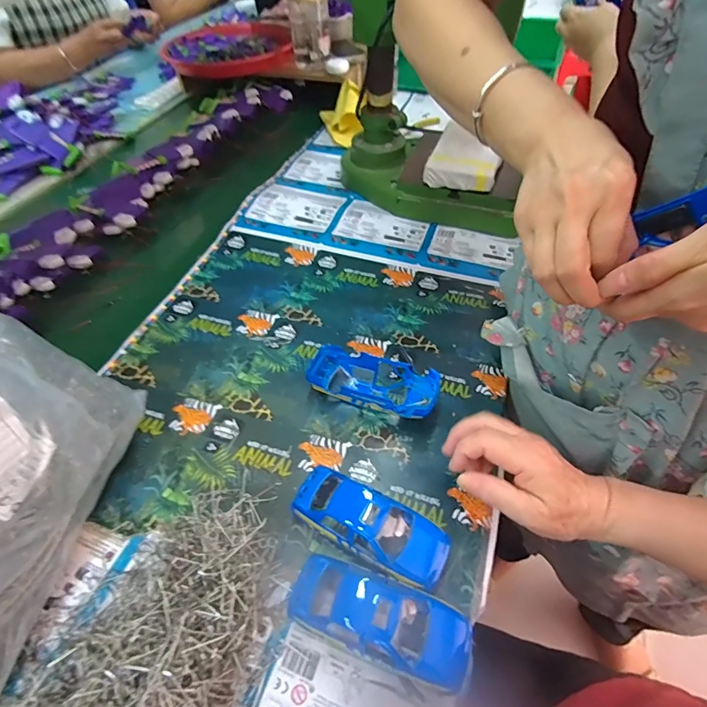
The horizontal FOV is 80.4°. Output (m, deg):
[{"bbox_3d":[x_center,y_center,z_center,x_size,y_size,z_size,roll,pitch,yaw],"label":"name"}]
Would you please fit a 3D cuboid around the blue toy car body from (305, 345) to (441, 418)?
[{"bbox_3d":[0.020,0.031,0.439,0.136,0.036,0.073,14,53,12],"label":"blue toy car body"}]

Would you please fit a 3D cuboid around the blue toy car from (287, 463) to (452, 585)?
[{"bbox_3d":[0.014,0.140,0.344,0.126,0.040,0.053,23,56,19],"label":"blue toy car"}]

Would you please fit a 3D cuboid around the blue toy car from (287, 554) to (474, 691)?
[{"bbox_3d":[0.019,0.192,0.304,0.130,0.035,0.048,16,54,14],"label":"blue toy car"}]

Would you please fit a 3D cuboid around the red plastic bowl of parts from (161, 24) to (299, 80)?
[{"bbox_3d":[-0.304,-0.744,1.013,0.296,0.040,0.317,-9,52,-6],"label":"red plastic bowl of parts"}]

